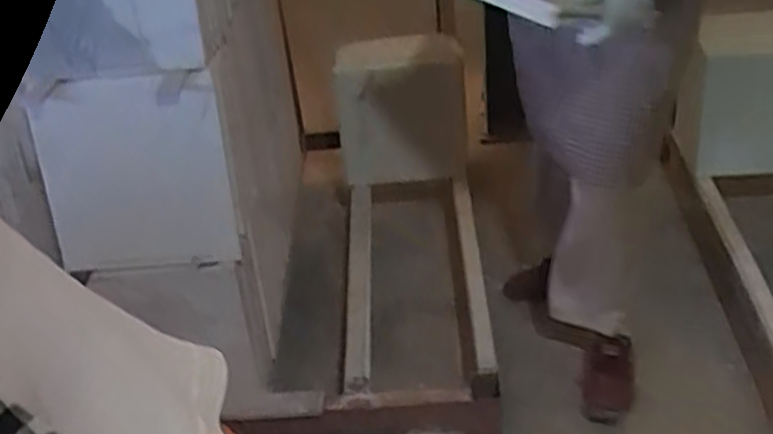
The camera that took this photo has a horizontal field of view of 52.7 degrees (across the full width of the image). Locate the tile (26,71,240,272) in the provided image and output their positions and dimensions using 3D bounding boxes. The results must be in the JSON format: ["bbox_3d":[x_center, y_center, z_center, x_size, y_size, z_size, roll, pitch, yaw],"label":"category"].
[{"bbox_3d":[-0.423,-0.069,1.308,0.314,0.318,0.012,-4,14,10],"label":"tile"}]

